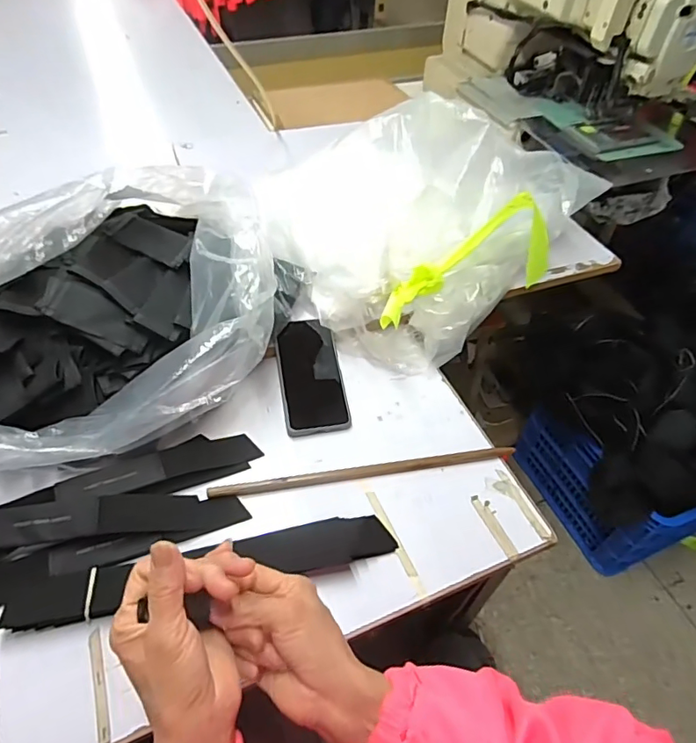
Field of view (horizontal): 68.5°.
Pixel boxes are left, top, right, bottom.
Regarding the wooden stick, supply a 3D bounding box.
[{"bbox_3d":[0.020,0.114,0.589,0.346,0.013,0.015,-6,50,-8],"label":"wooden stick"}]

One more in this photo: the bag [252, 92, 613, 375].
[{"bbox_3d":[0.098,-0.225,0.719,0.362,0.237,0.324,-35,59,-28],"label":"bag"}]

